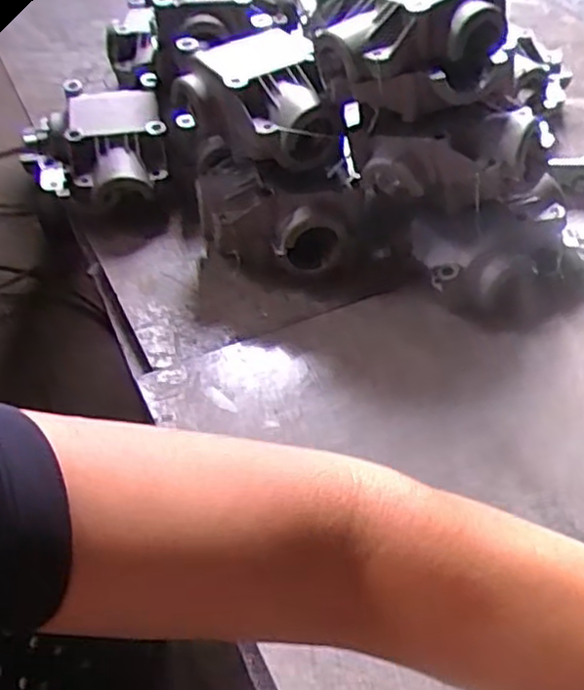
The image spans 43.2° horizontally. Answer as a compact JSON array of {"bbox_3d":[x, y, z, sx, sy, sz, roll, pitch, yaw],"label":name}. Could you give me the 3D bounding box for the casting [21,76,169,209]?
[{"bbox_3d":[-0.190,-0.193,0.706,0.131,0.069,0.106,-12,50,-6],"label":"casting"}]

